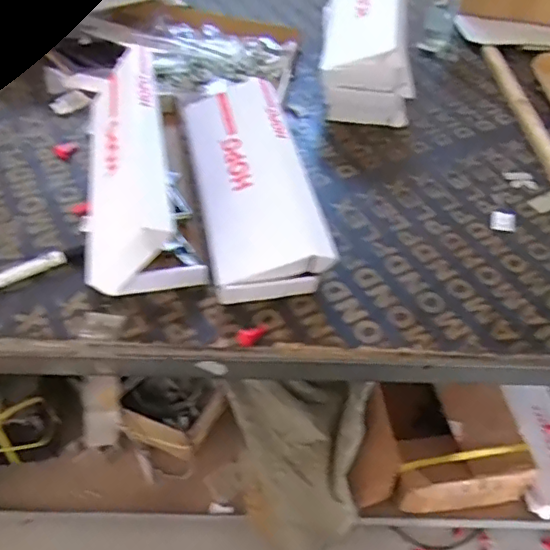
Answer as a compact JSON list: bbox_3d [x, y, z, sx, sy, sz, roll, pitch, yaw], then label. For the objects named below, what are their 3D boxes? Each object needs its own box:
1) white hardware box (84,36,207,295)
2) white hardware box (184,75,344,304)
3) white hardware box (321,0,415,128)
[{"bbox_3d":[-0.220,-0.164,0.811,0.141,0.129,0.420,-11,51,-14],"label":"white hardware box"},{"bbox_3d":[-0.038,-0.147,0.850,0.156,0.076,0.417,-7,50,-10],"label":"white hardware box"},{"bbox_3d":[0.187,-0.474,1.091,0.158,0.166,0.457,8,49,3],"label":"white hardware box"}]

